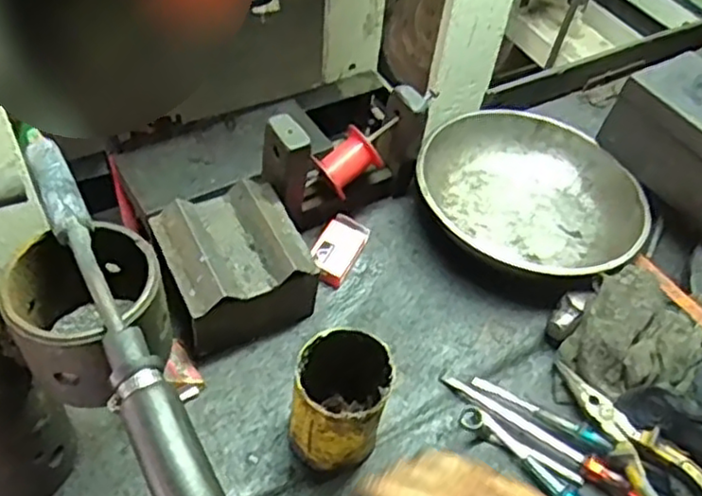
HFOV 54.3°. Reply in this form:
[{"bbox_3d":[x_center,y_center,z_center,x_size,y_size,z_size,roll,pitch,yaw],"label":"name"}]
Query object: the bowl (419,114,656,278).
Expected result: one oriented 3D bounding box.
[{"bbox_3d":[0.194,-0.052,0.746,0.234,0.066,0.234,3,50,-4],"label":"bowl"}]

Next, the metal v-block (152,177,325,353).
[{"bbox_3d":[-0.104,0.022,0.635,0.121,0.095,0.129,-18,54,-20],"label":"metal v-block"}]

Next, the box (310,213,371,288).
[{"bbox_3d":[-0.014,0.001,0.700,0.044,0.011,0.075,31,61,0],"label":"box"}]

